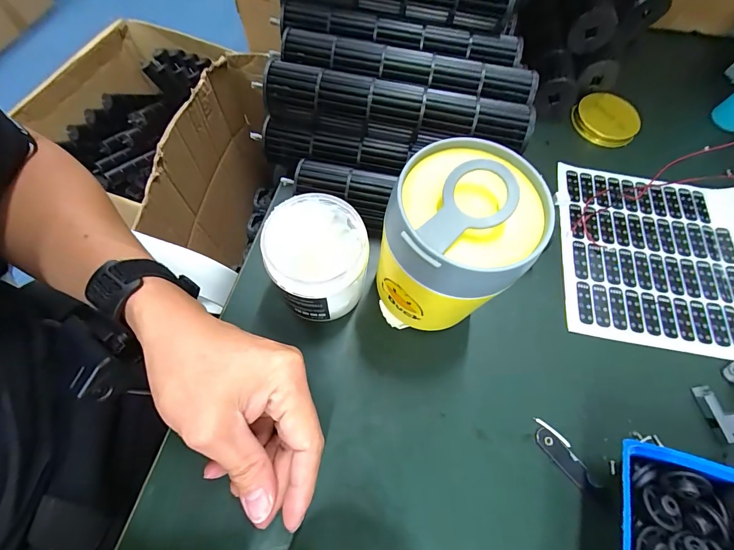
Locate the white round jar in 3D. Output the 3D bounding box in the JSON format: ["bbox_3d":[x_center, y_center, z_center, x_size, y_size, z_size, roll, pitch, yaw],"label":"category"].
[{"bbox_3d":[-0.036,-0.011,0.262,0.067,0.070,0.071,1,67,-3],"label":"white round jar"}]

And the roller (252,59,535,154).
[{"bbox_3d":[0.025,-0.142,0.307,0.229,0.047,0.040,9,67,1],"label":"roller"}]

